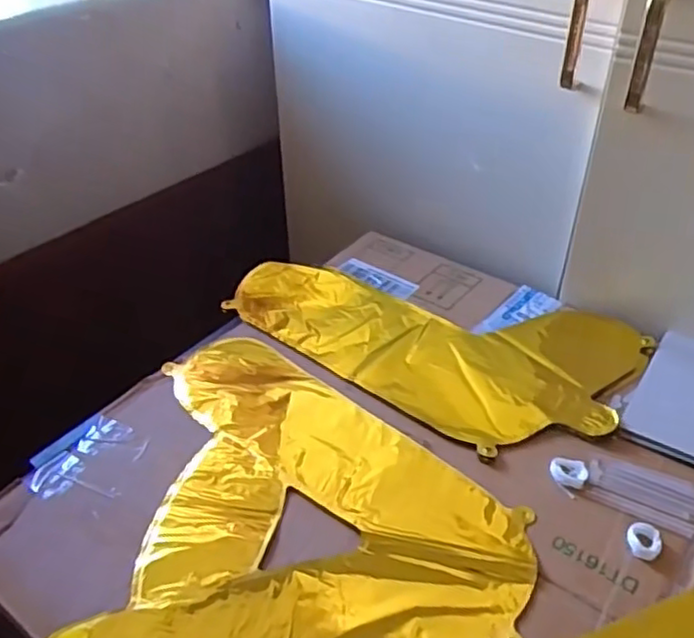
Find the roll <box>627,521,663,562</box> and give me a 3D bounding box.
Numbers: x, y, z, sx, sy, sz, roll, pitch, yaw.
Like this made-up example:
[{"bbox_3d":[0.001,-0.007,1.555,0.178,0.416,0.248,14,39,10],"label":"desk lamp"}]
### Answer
[{"bbox_3d":[0.224,0.165,0.506,0.025,0.008,0.031,24,46,28],"label":"roll"}]

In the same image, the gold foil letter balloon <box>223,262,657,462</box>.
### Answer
[{"bbox_3d":[0.090,0.004,0.714,0.396,0.017,0.238,28,47,30],"label":"gold foil letter balloon"}]

